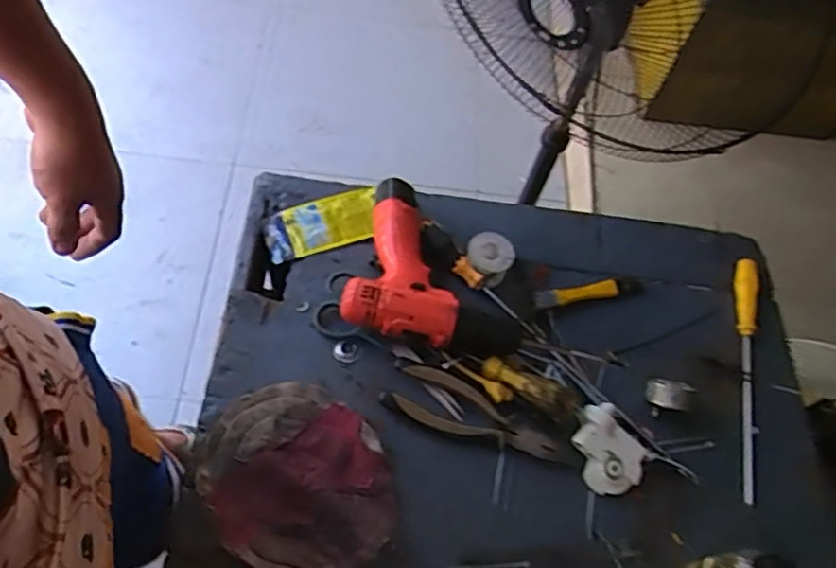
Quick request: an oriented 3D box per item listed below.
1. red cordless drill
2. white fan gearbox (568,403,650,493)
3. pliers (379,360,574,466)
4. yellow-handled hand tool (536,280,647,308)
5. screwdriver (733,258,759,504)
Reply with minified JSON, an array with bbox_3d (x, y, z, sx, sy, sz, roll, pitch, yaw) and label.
[{"bbox_3d":[0.026,-0.021,0.720,0.186,0.068,0.195,13,59,-1],"label":"red cordless drill"},{"bbox_3d":[0.191,0.164,0.659,0.061,0.029,0.081,-12,63,-16],"label":"white fan gearbox"},{"bbox_3d":[0.063,0.132,0.659,0.194,0.026,0.052,21,59,4],"label":"pliers"},{"bbox_3d":[0.198,0.010,0.762,0.136,0.020,0.020,-11,60,-10],"label":"yellow-handled hand tool"},{"bbox_3d":[0.373,0.098,0.741,0.027,0.021,0.289,14,59,0],"label":"screwdriver"}]

